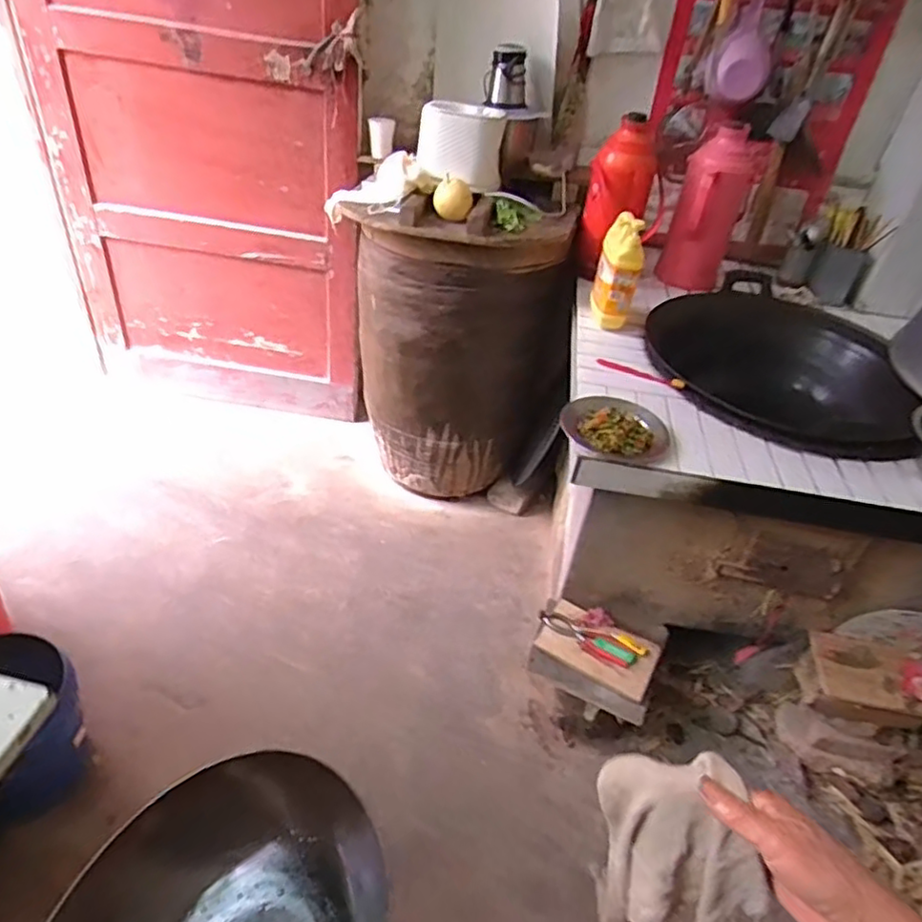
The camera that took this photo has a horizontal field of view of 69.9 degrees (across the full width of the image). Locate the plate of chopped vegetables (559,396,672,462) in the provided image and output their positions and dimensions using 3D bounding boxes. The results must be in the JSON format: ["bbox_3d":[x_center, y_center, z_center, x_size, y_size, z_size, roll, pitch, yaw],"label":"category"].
[{"bbox_3d":[0.272,-0.062,1.148,0.177,0.033,0.170,5,39,-4],"label":"plate of chopped vegetables"}]

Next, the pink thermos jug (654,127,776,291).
[{"bbox_3d":[0.596,-0.592,1.592,0.174,0.370,0.236,21,40,15],"label":"pink thermos jug"}]

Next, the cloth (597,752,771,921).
[{"bbox_3d":[0.156,0.291,0.484,0.119,0.148,0.029,0,3,38],"label":"cloth"}]

